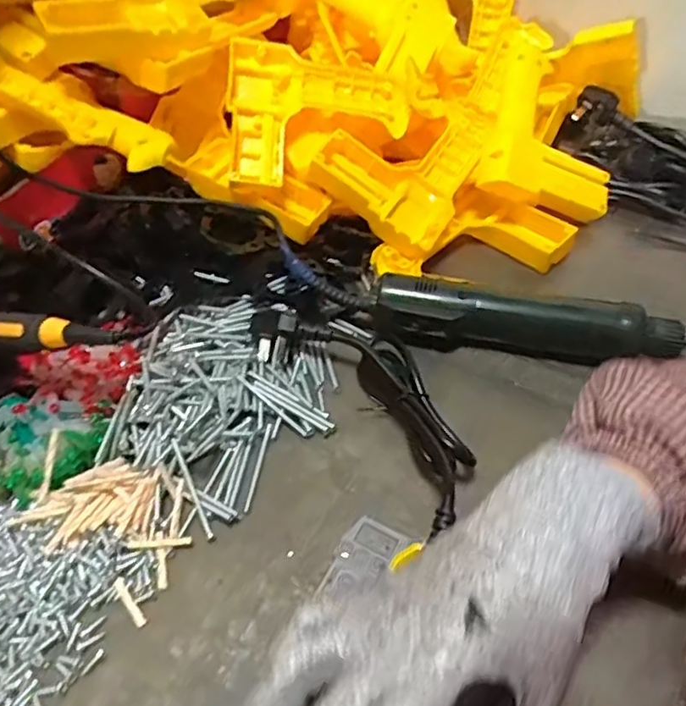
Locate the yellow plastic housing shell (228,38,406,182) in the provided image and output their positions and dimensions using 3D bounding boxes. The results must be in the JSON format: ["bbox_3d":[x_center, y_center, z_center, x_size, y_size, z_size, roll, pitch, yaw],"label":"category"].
[{"bbox_3d":[-0.020,-0.196,0.505,0.144,0.029,0.113,-1,90,-6],"label":"yellow plastic housing shell"}]

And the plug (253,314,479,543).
[{"bbox_3d":[0.017,0.021,0.397,0.076,0.034,0.192,-29,54,-24],"label":"plug"}]

